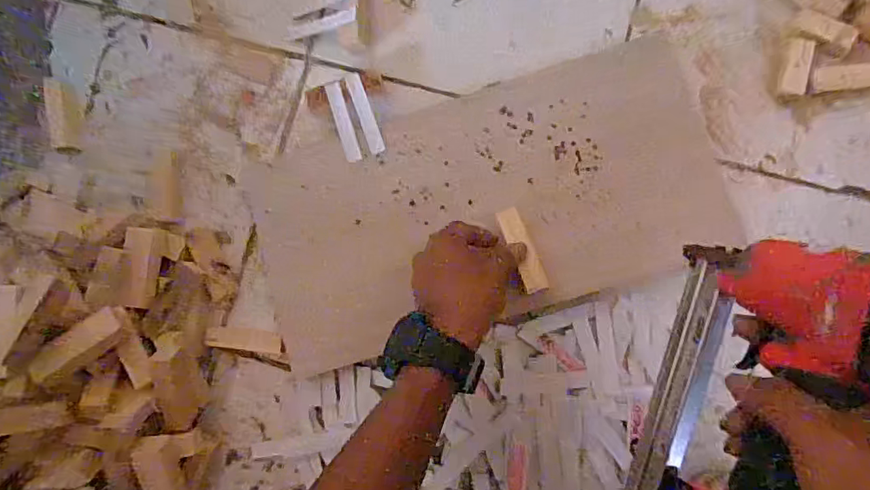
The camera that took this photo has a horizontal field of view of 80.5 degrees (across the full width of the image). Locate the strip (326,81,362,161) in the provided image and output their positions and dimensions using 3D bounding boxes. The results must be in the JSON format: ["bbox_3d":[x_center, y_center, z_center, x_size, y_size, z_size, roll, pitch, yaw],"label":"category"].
[{"bbox_3d":[-0.089,-0.120,0.501,0.017,0.004,0.083,-19,82,16],"label":"strip"}]

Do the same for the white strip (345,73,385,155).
[{"bbox_3d":[-0.067,-0.127,0.495,0.015,0.004,0.083,-20,84,4],"label":"white strip"}]

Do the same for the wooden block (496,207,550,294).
[{"bbox_3d":[0.076,0.005,0.446,0.021,0.011,0.076,-24,92,4],"label":"wooden block"}]

